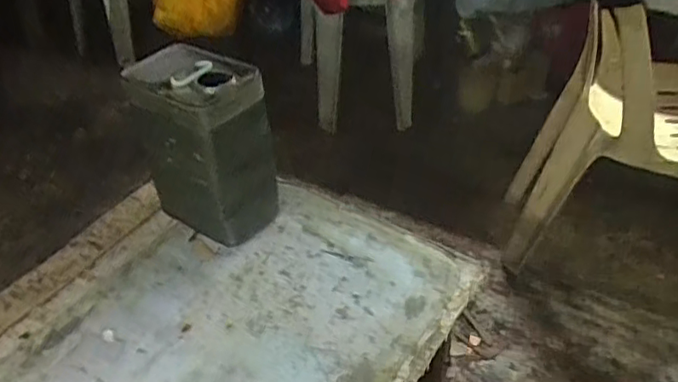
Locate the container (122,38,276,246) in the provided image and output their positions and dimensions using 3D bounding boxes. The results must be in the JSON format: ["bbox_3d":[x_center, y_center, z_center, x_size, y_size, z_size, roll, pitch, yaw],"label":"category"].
[{"bbox_3d":[-0.178,-0.061,0.843,0.148,0.253,0.114,24,47,28],"label":"container"}]

